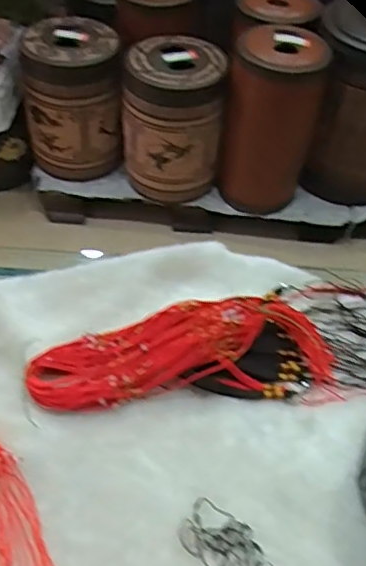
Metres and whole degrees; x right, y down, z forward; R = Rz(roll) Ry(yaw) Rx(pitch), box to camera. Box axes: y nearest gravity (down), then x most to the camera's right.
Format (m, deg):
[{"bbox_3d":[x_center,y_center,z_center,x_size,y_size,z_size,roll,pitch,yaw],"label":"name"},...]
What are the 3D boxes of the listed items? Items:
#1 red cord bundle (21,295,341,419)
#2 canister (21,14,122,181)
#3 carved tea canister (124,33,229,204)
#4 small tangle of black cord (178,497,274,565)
[{"bbox_3d":[0.000,0.063,0.546,0.282,0.049,0.106,-9,51,-12],"label":"red cord bundle"},{"bbox_3d":[-0.346,-0.567,1.821,0.284,0.403,0.250,-8,51,-11],"label":"canister"},{"bbox_3d":[-0.032,-0.476,1.768,0.282,0.438,0.293,1,50,-4],"label":"carved tea canister"},{"bbox_3d":[0.034,0.206,0.457,0.078,0.004,0.045,37,56,24],"label":"small tangle of black cord"}]

